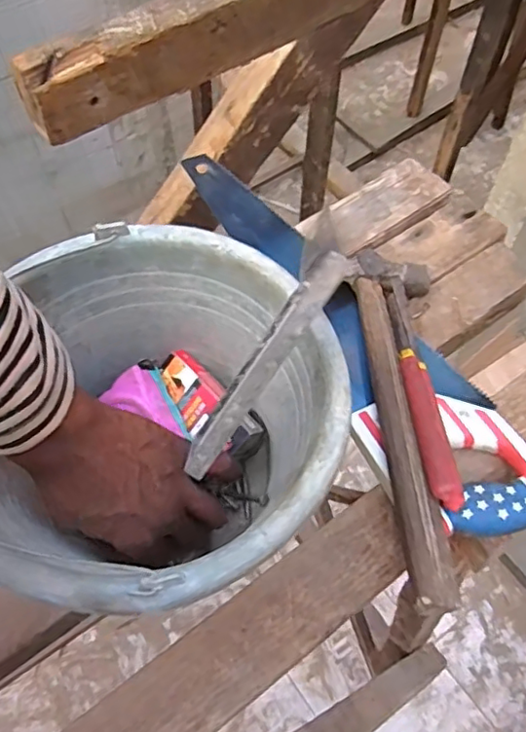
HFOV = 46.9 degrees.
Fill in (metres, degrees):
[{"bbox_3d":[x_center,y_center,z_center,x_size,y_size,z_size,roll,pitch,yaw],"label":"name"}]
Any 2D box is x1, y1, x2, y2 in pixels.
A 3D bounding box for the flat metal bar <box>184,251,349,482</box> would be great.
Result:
[{"bbox_3d":[-0.002,0.003,0.320,0.014,0.010,0.144,42,109,20],"label":"flat metal bar"}]

